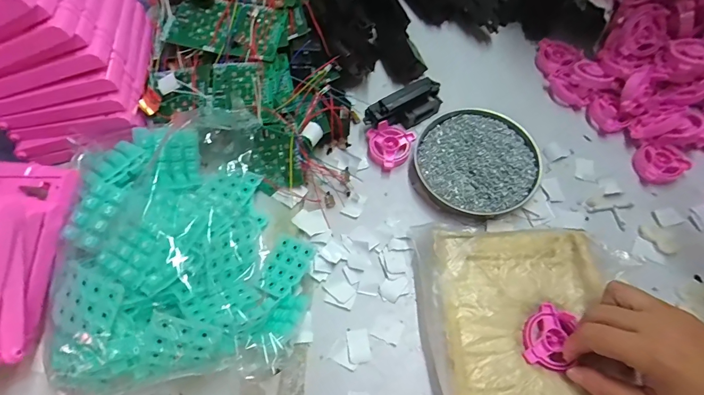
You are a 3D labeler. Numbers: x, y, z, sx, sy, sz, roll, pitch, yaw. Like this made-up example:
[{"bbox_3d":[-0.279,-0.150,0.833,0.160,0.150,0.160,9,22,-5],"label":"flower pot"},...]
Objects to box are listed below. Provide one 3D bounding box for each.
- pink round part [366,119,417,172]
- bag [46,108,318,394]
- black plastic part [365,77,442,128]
[{"bbox_3d":[0.045,-0.060,0.451,0.053,0.023,0.055,-1,64,2],"label":"pink round part"},{"bbox_3d":[-0.149,0.034,0.370,0.208,0.095,0.291,-7,64,-2],"label":"bag"},{"bbox_3d":[0.063,-0.111,0.465,0.100,0.032,0.038,-26,66,-10],"label":"black plastic part"}]

